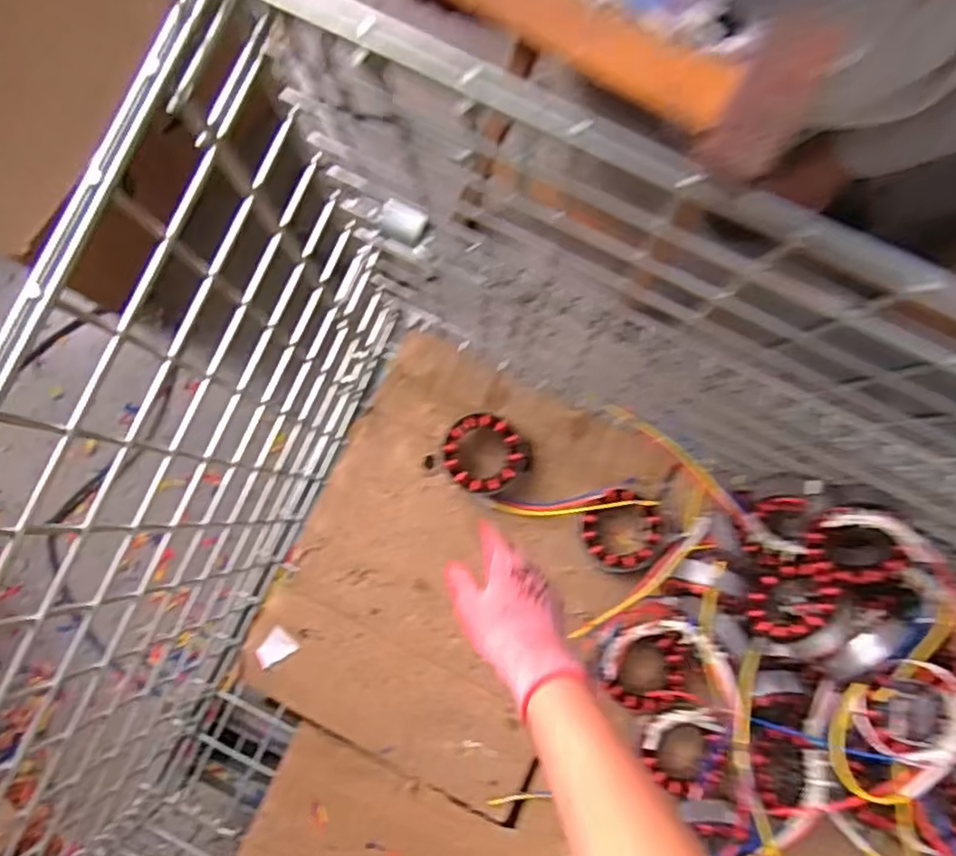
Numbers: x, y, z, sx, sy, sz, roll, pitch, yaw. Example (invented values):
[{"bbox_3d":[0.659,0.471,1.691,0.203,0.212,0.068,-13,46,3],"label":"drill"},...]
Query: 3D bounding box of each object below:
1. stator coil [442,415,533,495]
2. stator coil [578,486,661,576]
[{"bbox_3d":[0.008,0.029,0.728,0.082,0.045,0.086,0,83,1],"label":"stator coil"},{"bbox_3d":[0.151,0.109,0.720,0.082,0.047,0.084,0,83,1],"label":"stator coil"}]

